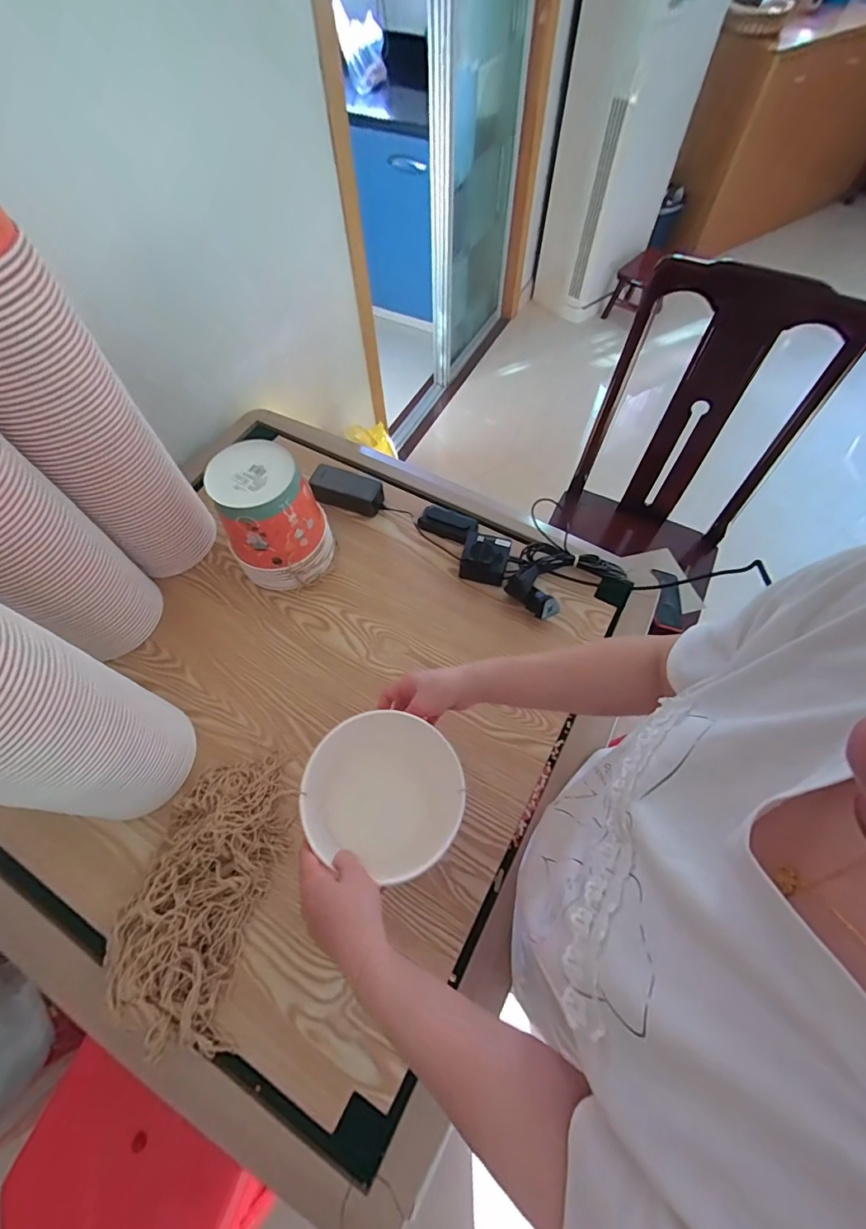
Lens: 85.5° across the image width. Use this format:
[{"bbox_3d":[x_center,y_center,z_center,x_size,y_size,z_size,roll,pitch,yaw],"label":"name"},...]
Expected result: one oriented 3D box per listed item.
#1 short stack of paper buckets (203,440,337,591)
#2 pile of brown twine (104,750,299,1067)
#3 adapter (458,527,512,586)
[{"bbox_3d":[-0.252,-0.149,0.751,0.150,0.196,0.143,-17,64,-9],"label":"short stack of paper buckets"},{"bbox_3d":[-0.285,0.327,0.579,0.153,0.066,0.309,11,63,6],"label":"pile of brown twine"},{"bbox_3d":[0.091,-0.102,0.809,0.077,0.059,0.078,15,64,7],"label":"adapter"}]

